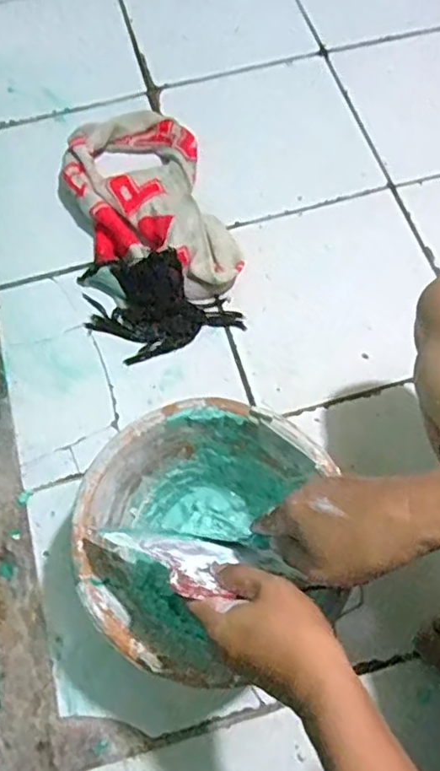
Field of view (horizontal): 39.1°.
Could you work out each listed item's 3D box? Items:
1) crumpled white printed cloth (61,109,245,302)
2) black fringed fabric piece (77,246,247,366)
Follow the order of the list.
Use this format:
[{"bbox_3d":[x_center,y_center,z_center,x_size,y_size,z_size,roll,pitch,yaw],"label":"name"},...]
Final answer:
[{"bbox_3d":[-0.113,-0.265,0.878,0.204,0.054,0.360,-17,66,-7],"label":"crumpled white printed cloth"},{"bbox_3d":[-0.083,-0.114,0.827,0.190,0.027,0.144,-18,84,3],"label":"black fringed fabric piece"}]

